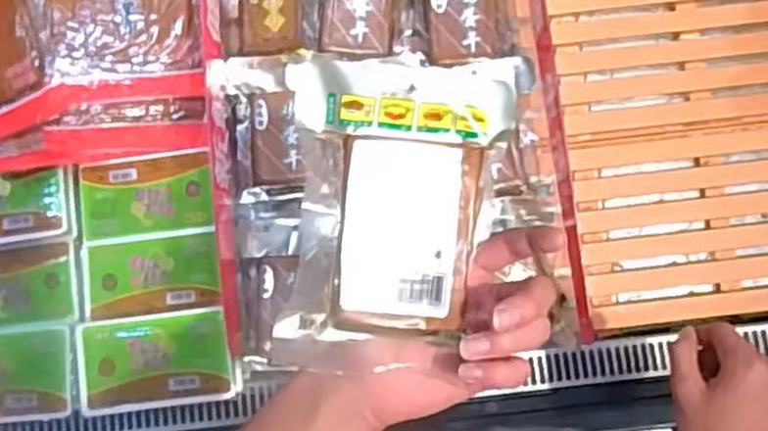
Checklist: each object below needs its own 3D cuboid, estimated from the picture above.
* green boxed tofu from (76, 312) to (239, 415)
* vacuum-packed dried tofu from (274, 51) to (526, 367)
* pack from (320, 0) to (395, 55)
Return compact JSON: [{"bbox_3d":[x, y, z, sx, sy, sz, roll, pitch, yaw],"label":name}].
[{"bbox_3d":[-0.220,0.143,0.737,0.143,0.032,0.085,-7,81,-1],"label":"green boxed tofu"},{"bbox_3d":[0.004,-0.002,0.412,0.117,0.029,0.164,8,81,1],"label":"vacuum-packed dried tofu"},{"bbox_3d":[-0.027,-0.224,0.824,0.077,0.012,0.097,5,81,0],"label":"pack"}]

